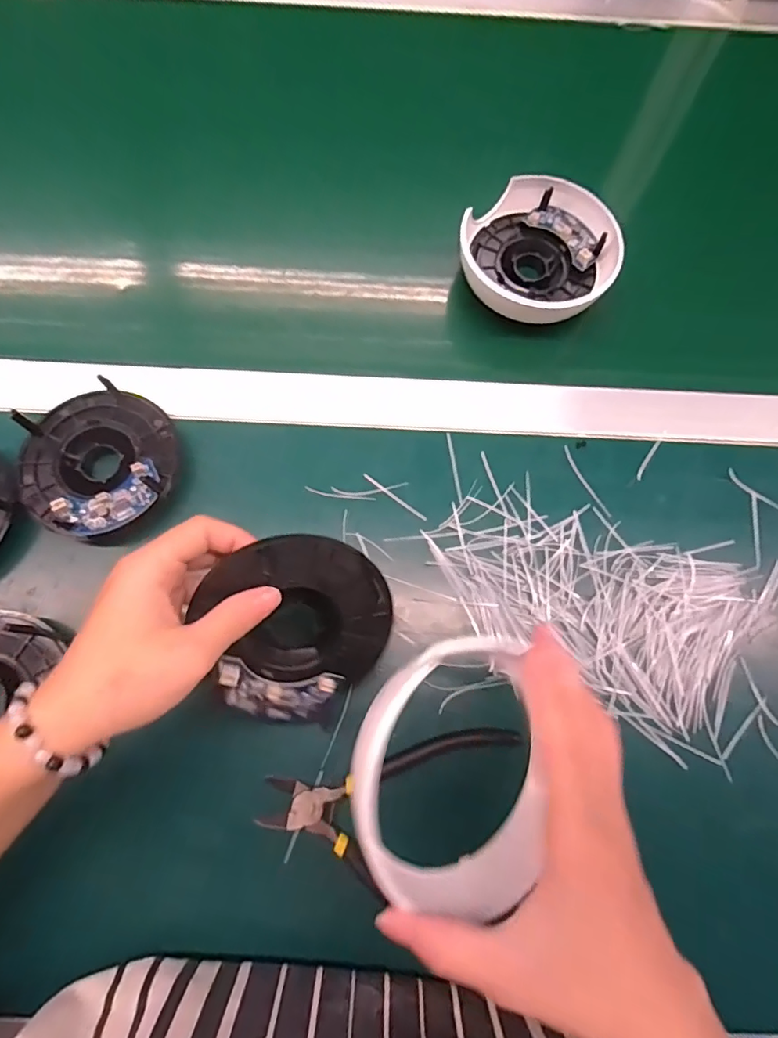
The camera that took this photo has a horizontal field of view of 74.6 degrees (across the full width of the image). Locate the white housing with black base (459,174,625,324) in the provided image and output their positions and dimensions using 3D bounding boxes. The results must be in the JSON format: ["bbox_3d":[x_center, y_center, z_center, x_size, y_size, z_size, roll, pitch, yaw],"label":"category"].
[{"bbox_3d":[0.114,-0.206,0.385,0.113,0.033,0.100,18,85,7],"label":"white housing with black base"}]

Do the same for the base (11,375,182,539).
[{"bbox_3d":[-0.189,-0.039,0.333,0.100,0.020,0.097,1,73,-2],"label":"base"}]

